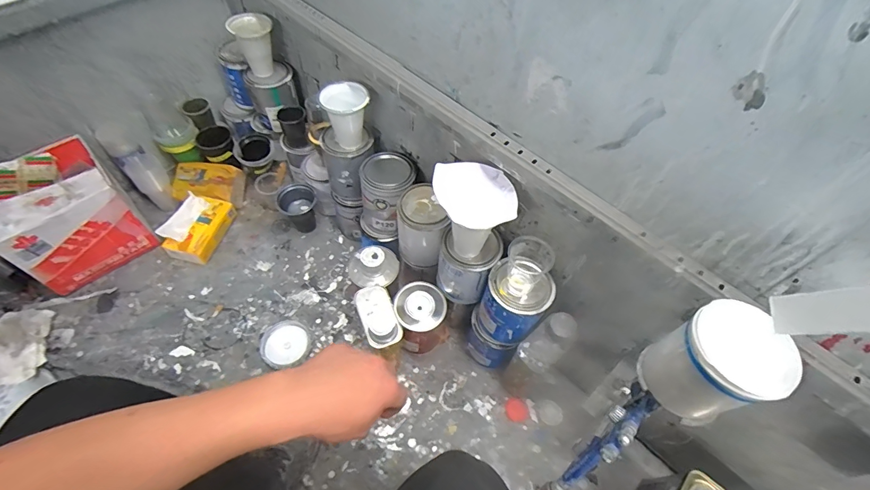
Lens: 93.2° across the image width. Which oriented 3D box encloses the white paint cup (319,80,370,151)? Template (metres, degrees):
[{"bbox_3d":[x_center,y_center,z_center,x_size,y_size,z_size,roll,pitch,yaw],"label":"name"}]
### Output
[{"bbox_3d":[-0.171,-0.245,0.792,0.085,0.106,0.089,-19,59,-16],"label":"white paint cup"}]

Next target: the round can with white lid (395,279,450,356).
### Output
[{"bbox_3d":[-0.025,0.143,0.830,0.102,0.151,0.097,2,56,-3],"label":"round can with white lid"}]

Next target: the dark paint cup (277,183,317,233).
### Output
[{"bbox_3d":[-0.329,-0.086,1.001,0.082,0.104,0.089,2,56,-3],"label":"dark paint cup"}]

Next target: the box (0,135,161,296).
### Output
[{"bbox_3d":[-0.807,-0.070,0.894,0.237,0.174,0.231,40,62,21],"label":"box"}]

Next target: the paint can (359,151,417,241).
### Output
[{"bbox_3d":[-0.099,-0.101,0.849,0.109,0.145,0.113,2,56,-3],"label":"paint can"}]

